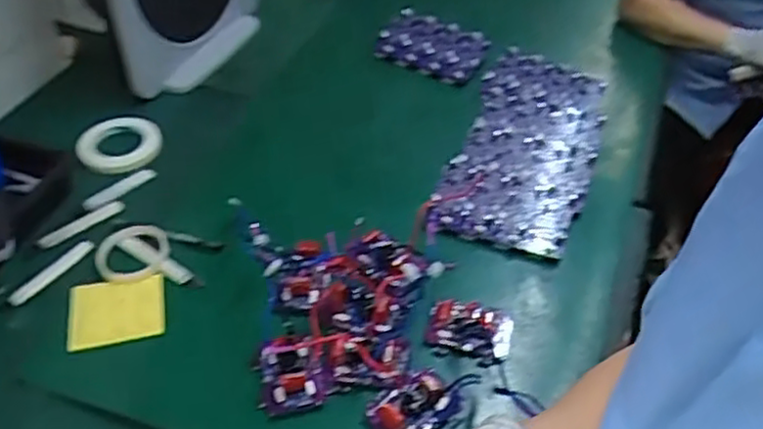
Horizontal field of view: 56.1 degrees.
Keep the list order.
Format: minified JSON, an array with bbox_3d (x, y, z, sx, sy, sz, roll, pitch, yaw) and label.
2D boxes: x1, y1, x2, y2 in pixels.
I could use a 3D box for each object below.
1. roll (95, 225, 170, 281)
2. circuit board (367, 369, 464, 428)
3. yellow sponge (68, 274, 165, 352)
[{"bbox_3d":[-0.327,0.050,0.937,0.094,0.010,0.094,5,45,3],"label":"roll"},{"bbox_3d":[0.036,0.204,0.777,0.091,0.027,0.066,-30,53,-28],"label":"circuit board"},{"bbox_3d":[-0.326,0.115,0.882,0.111,0.011,0.093,-10,46,-12],"label":"yellow sponge"}]

